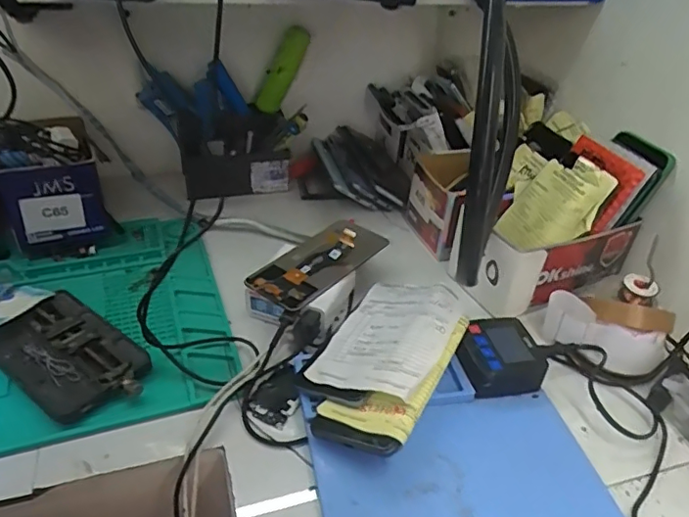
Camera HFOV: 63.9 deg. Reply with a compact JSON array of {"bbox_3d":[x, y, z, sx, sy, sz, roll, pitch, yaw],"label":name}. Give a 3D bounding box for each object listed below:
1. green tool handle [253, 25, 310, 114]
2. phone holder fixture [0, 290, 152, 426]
[{"bbox_3d":[-0.082,-0.249,0.731,0.026,0.123,0.035,40,44,2],"label":"green tool handle"},{"bbox_3d":[-0.247,0.086,0.495,0.151,0.019,0.089,27,43,29],"label":"phone holder fixture"}]

